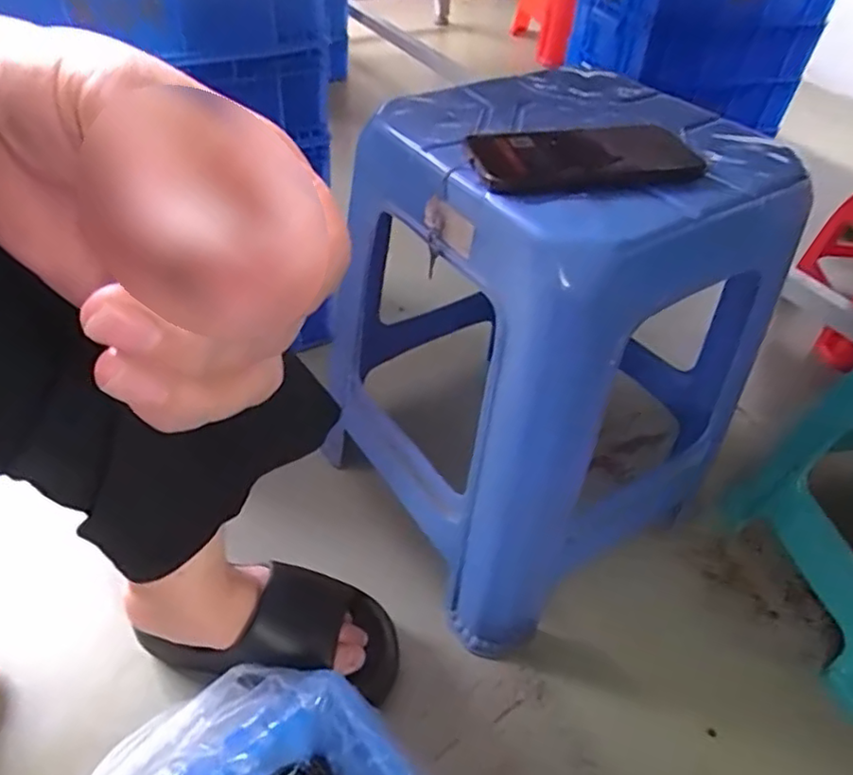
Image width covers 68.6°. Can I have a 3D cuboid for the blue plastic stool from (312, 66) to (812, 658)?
[{"bbox_3d":[0.108,-0.029,0.614,0.304,0.431,0.311,-24,51,-26],"label":"blue plastic stool"}]

